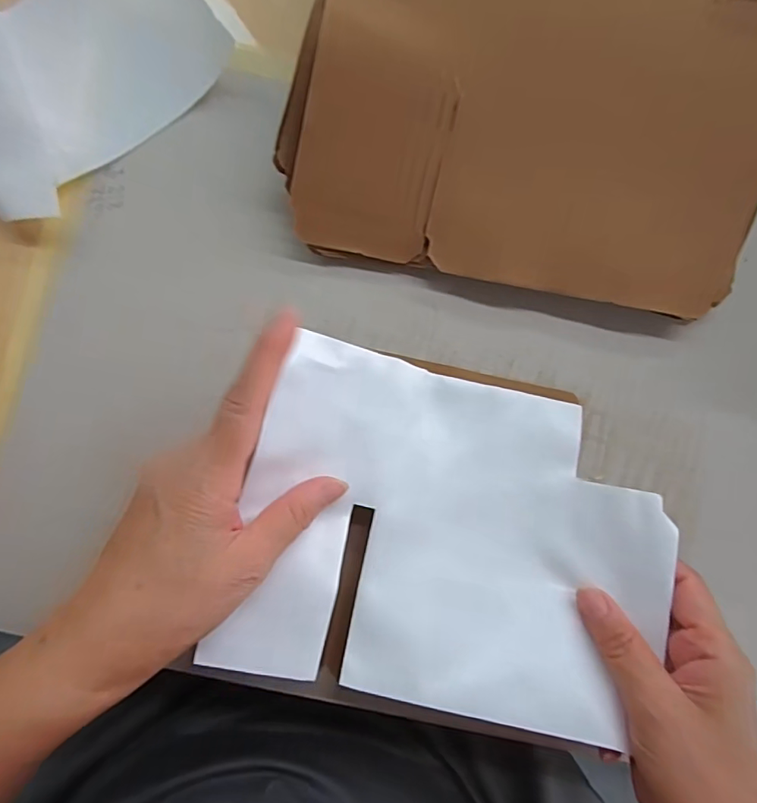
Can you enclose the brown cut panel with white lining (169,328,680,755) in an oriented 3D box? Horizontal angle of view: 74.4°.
[{"bbox_3d":[0.042,0.072,0.274,0.221,0.048,0.184,10,85,-3],"label":"brown cut panel with white lining"}]

